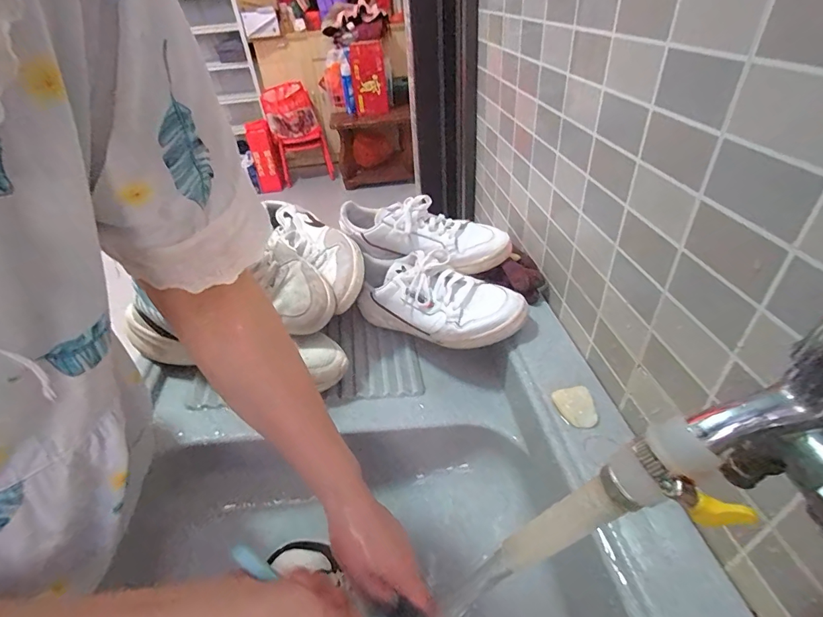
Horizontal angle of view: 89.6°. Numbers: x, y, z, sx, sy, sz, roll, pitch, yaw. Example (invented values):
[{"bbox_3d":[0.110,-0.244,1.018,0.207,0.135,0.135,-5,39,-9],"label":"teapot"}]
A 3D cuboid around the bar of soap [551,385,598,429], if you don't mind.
[{"bbox_3d":[0.172,0.104,0.433,0.036,0.013,0.044,-7,38,-3],"label":"bar of soap"}]

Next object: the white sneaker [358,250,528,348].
[{"bbox_3d":[0.025,-0.013,0.569,0.254,0.091,0.087,20,45,29],"label":"white sneaker"}]

